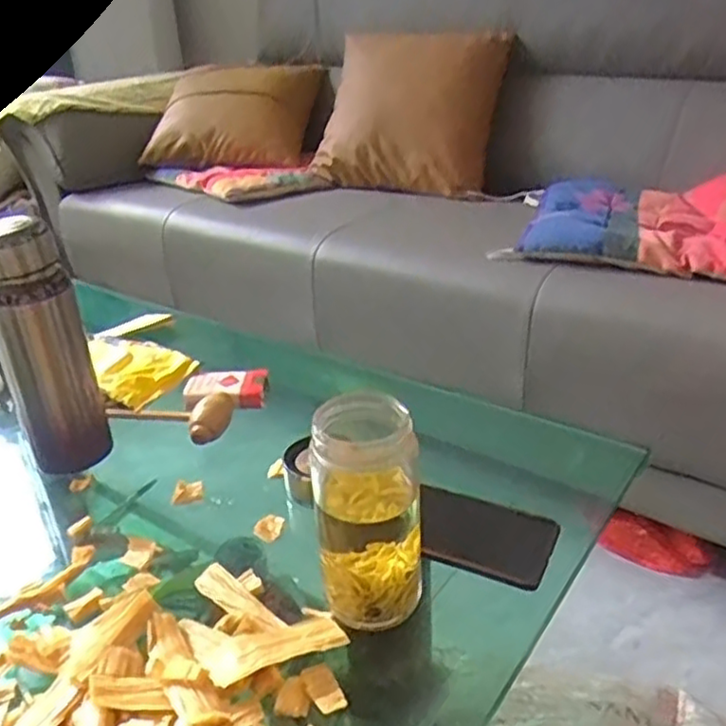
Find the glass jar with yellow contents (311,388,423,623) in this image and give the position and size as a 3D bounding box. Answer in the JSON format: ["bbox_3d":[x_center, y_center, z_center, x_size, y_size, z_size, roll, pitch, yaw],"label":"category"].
[{"bbox_3d":[0.005,0.096,0.466,0.064,0.148,0.077,-2,28,1],"label":"glass jar with yellow contents"}]

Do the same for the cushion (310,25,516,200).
[{"bbox_3d":[0.092,-0.505,1.367,0.359,0.325,0.128,10,2,25],"label":"cushion"}]

